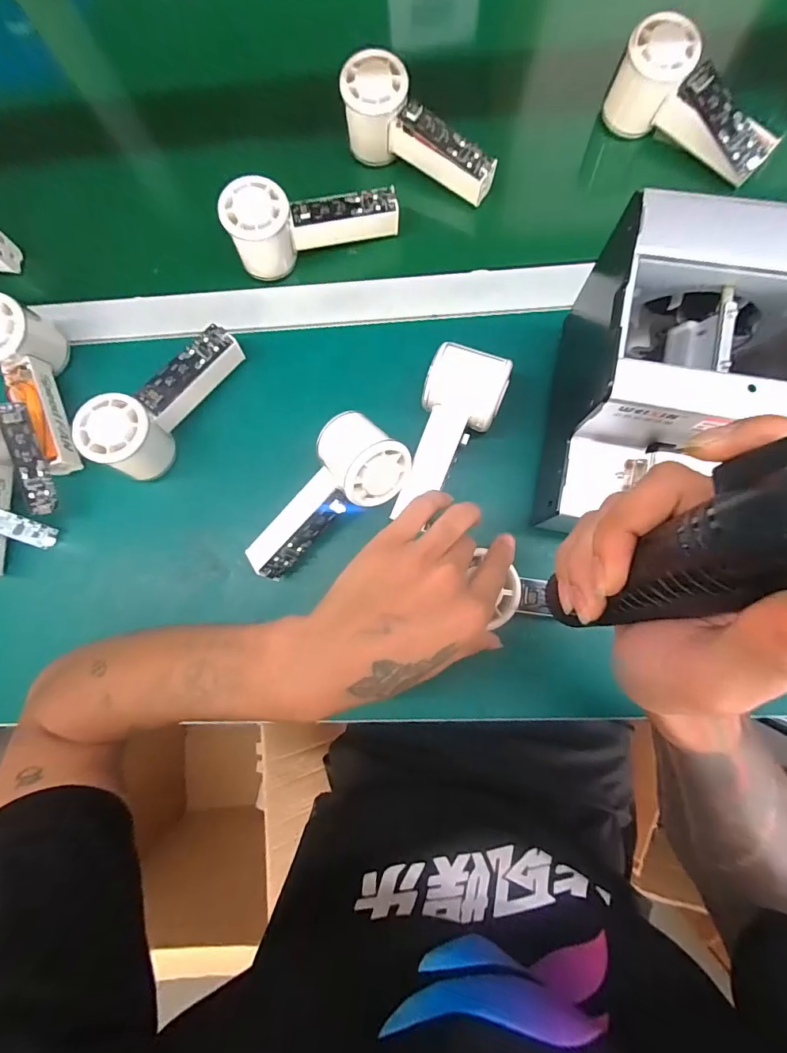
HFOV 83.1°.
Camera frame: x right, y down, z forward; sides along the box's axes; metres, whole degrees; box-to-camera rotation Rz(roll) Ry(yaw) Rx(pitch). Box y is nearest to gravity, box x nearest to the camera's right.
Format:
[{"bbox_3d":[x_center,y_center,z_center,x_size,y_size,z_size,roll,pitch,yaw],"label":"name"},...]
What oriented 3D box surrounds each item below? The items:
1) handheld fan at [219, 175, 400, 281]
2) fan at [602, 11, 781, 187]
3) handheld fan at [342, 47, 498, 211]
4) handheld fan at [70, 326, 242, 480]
[{"bbox_3d":[-0.071,-0.275,0.395,0.144,0.056,0.046,-16,82,-1],"label":"handheld fan"},{"bbox_3d":[0.257,-0.359,0.383,0.146,0.060,0.042,40,85,6],"label":"fan"},{"bbox_3d":[0.025,-0.350,0.397,0.146,0.056,0.049,28,84,4],"label":"handheld fan"},{"bbox_3d":[-0.194,-0.110,0.376,0.047,0.059,0.145,33,84,5],"label":"handheld fan"}]

